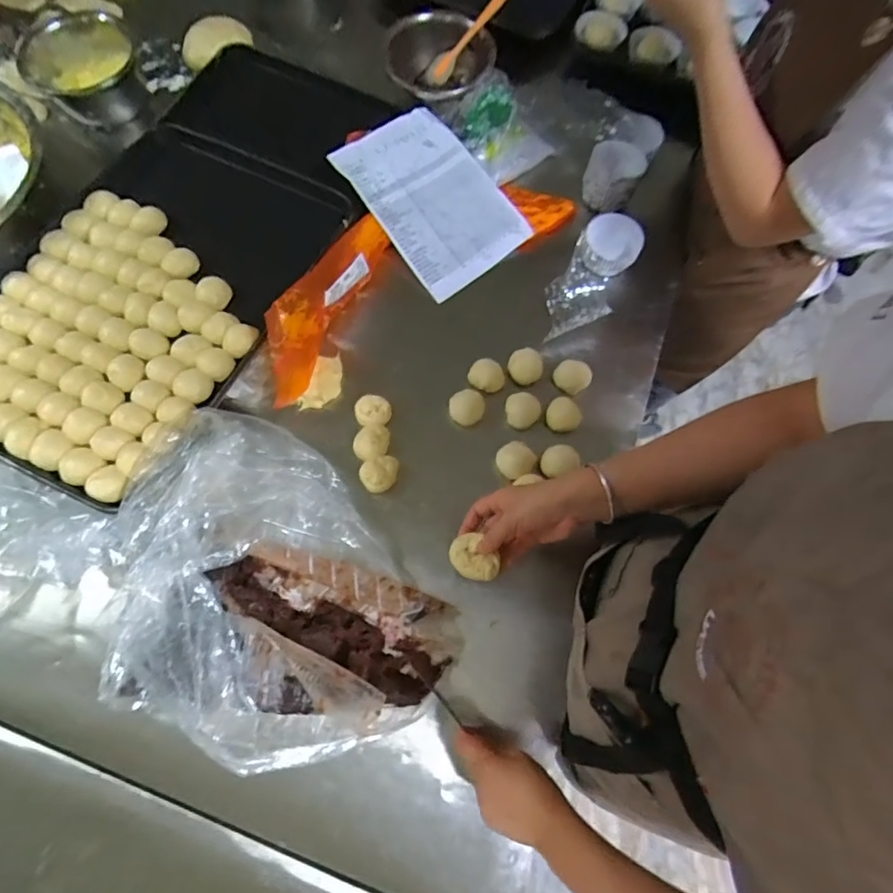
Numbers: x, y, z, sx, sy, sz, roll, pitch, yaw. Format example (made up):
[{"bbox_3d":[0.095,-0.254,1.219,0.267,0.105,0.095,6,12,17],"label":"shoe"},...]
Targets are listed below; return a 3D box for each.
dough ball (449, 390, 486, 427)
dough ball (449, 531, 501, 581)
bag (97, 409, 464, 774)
[{"bbox_3d":[0.030,-0.057,0.710,0.051,0.032,0.047,1,73,-2],"label":"dough ball"},{"bbox_3d":[0.032,0.128,0.547,0.044,0.023,0.059,-42,79,-13],"label":"dough ball"},{"bbox_3d":[-0.206,0.178,0.585,0.435,0.114,0.341,29,74,6],"label":"bag"}]

